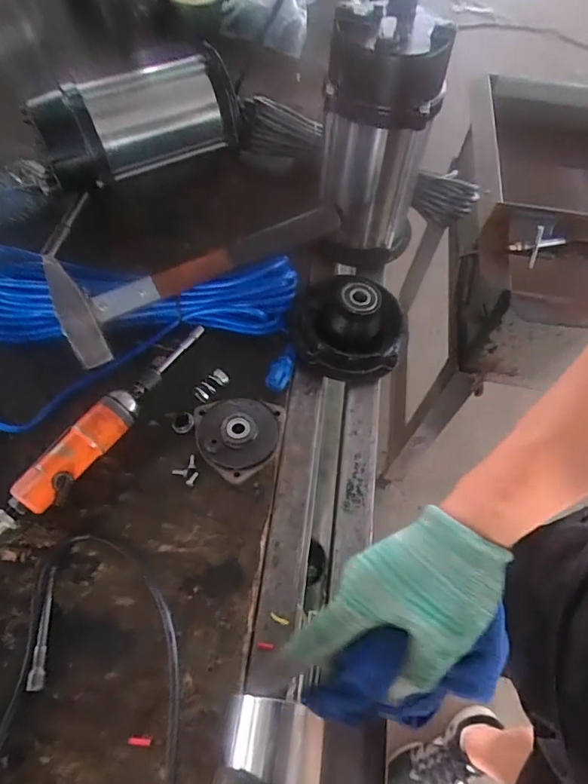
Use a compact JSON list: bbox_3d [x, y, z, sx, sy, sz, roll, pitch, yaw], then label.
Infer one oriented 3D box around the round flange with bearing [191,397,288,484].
[{"bbox_3d":[-0.060,0.046,0.521,0.092,0.020,0.092,1,60,-2],"label":"round flange with bearing"}]

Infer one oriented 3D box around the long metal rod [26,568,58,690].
[{"bbox_3d":[-0.216,0.202,0.430,0.012,0.014,0.096,-4,62,-7],"label":"long metal rod"}]

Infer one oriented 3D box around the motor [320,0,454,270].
[{"bbox_3d":[0.096,-0.278,0.573,0.129,0.261,0.116,8,60,2],"label":"motor"}]

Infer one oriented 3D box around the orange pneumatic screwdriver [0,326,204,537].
[{"bbox_3d":[-0.197,0.040,0.508,0.046,0.041,0.315,31,63,14],"label":"orange pneumatic screwdriver"}]

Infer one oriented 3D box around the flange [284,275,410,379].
[{"bbox_3d":[0.062,-0.084,0.568,0.139,0.065,0.121,13,60,4],"label":"flange"}]

